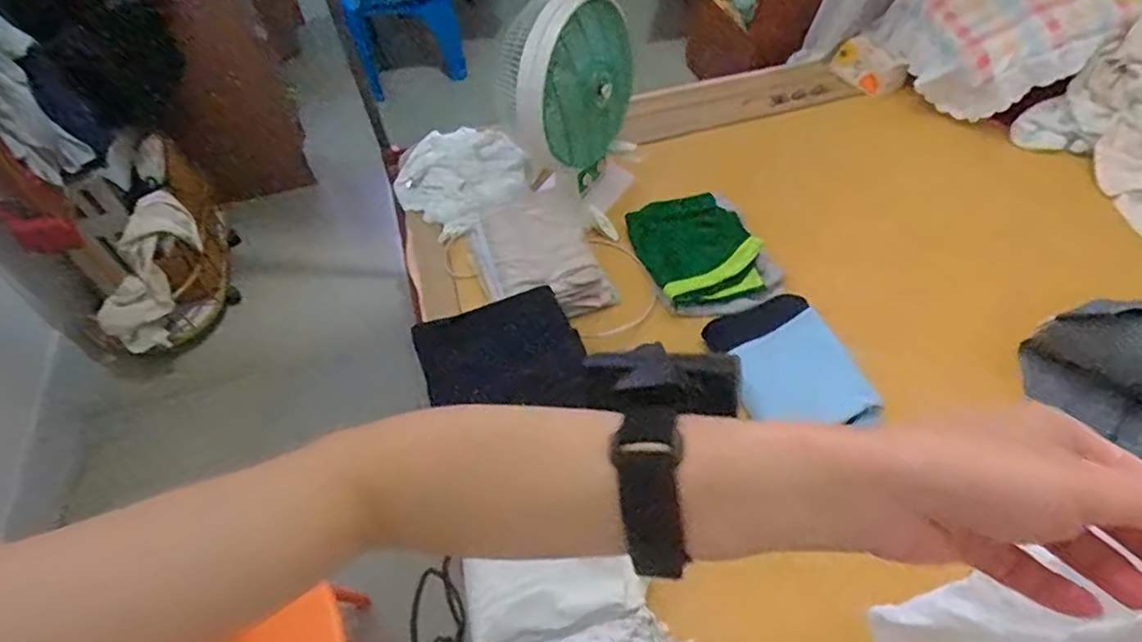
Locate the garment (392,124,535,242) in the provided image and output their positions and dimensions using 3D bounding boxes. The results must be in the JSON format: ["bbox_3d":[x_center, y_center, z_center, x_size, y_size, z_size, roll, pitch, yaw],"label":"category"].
[{"bbox_3d":[-0.249,-0.322,1.406,0.264,0.072,0.294,-35,58,-22],"label":"garment"}]

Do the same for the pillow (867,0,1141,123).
[{"bbox_3d":[0.963,-0.646,1.368,0.501,0.141,0.342,-22,76,7],"label":"pillow"}]

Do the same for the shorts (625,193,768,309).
[{"bbox_3d":[0.225,-0.144,1.195,0.202,0.028,0.271,-21,54,-13],"label":"shorts"}]

